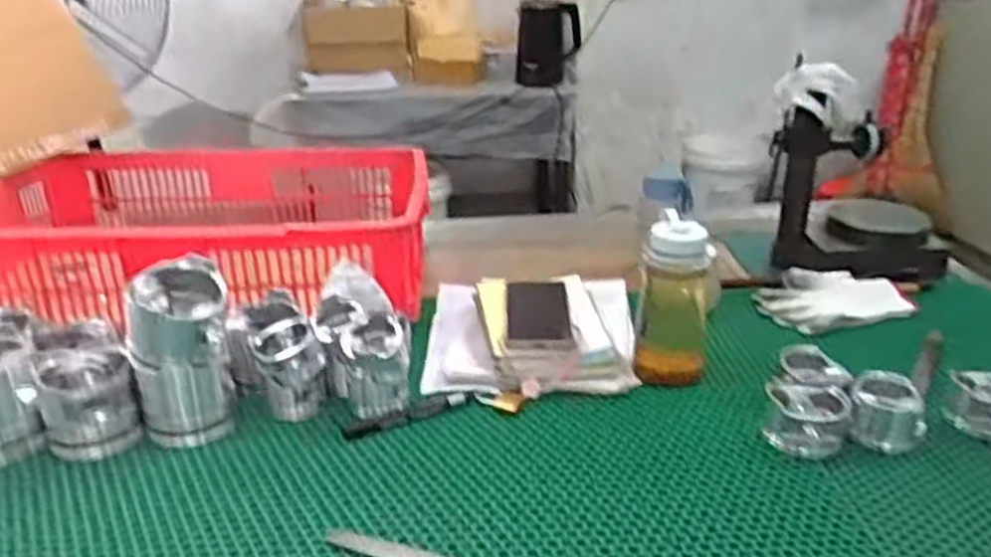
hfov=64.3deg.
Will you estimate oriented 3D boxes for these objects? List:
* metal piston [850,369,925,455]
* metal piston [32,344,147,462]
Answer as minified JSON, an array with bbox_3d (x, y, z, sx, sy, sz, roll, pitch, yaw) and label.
[{"bbox_3d":[0.384,0.131,0.775,0.067,0.054,0.066,7,24,19],"label":"metal piston"},{"bbox_3d":[-0.405,0.118,0.785,0.082,0.078,0.082,-15,26,-31],"label":"metal piston"}]

